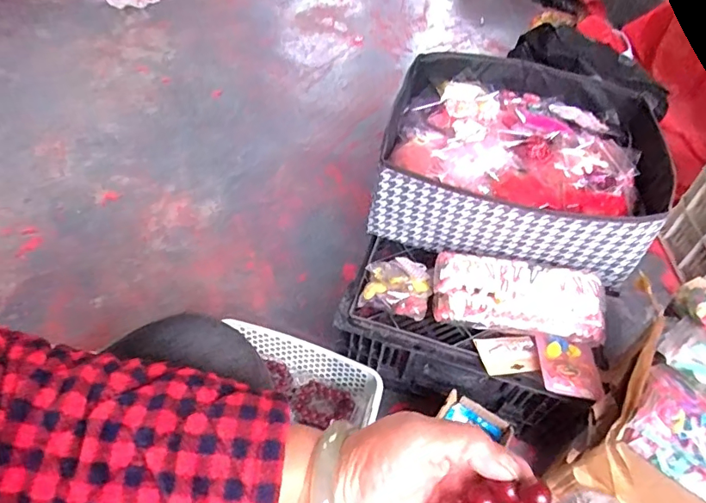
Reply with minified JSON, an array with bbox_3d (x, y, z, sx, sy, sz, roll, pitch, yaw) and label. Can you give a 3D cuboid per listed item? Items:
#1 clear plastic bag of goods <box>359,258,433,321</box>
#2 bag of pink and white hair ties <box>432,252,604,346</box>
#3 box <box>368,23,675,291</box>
[{"bbox_3d":[0.068,0.047,0.725,0.096,0.027,0.101,15,51,10],"label":"clear plastic bag of goods"},{"bbox_3d":[0.229,0.065,0.693,0.231,0.064,0.095,8,50,2],"label":"bag of pink and white hair ties"},{"bbox_3d":[0.269,-0.158,0.807,0.395,0.140,0.385,14,51,8],"label":"box"}]

